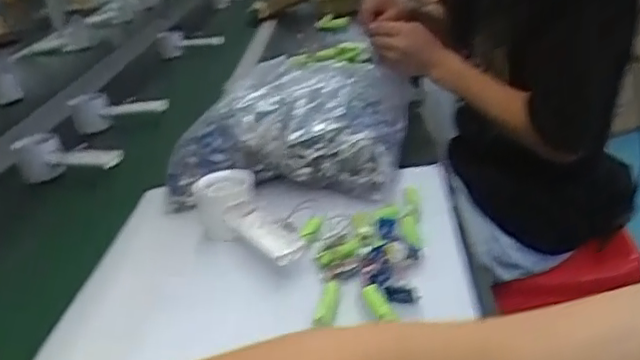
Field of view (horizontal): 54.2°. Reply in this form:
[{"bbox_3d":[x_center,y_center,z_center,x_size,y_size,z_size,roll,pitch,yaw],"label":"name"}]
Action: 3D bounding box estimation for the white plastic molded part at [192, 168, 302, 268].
[{"bbox_3d":[-0.072,0.051,0.647,0.148,0.059,0.063,37,46,28],"label":"white plastic molded part"}]

